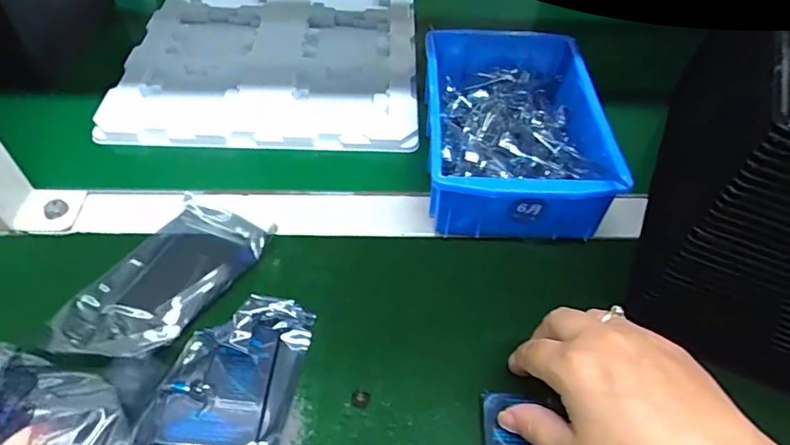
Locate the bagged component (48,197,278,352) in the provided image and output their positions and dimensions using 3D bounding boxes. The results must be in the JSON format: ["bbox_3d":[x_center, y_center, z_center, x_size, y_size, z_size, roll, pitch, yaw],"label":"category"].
[{"bbox_3d":[-0.153,0.038,0.356,0.077,0.012,0.137,23,53,16],"label":"bagged component"}]

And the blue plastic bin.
[{"bbox_3d":[0.090,-0.077,0.428,0.129,0.064,0.202,1,50,-1],"label":"blue plastic bin"}]

